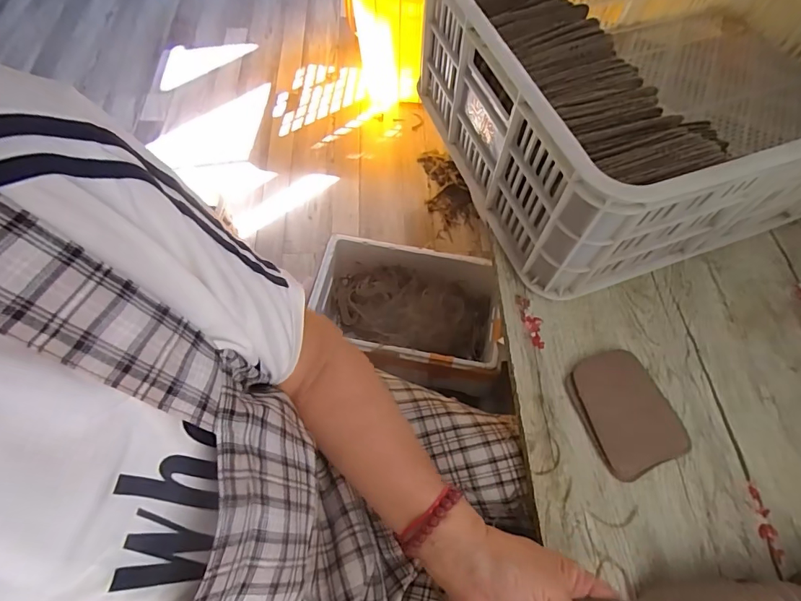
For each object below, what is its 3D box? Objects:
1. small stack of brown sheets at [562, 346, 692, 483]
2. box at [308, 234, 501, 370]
[{"bbox_3d":[0.229,0.112,0.469,0.086,0.016,0.118,-18,64,-12],"label":"small stack of brown sheets"},{"bbox_3d":[0.016,0.021,0.992,0.368,0.168,0.252,12,63,5],"label":"box"}]

